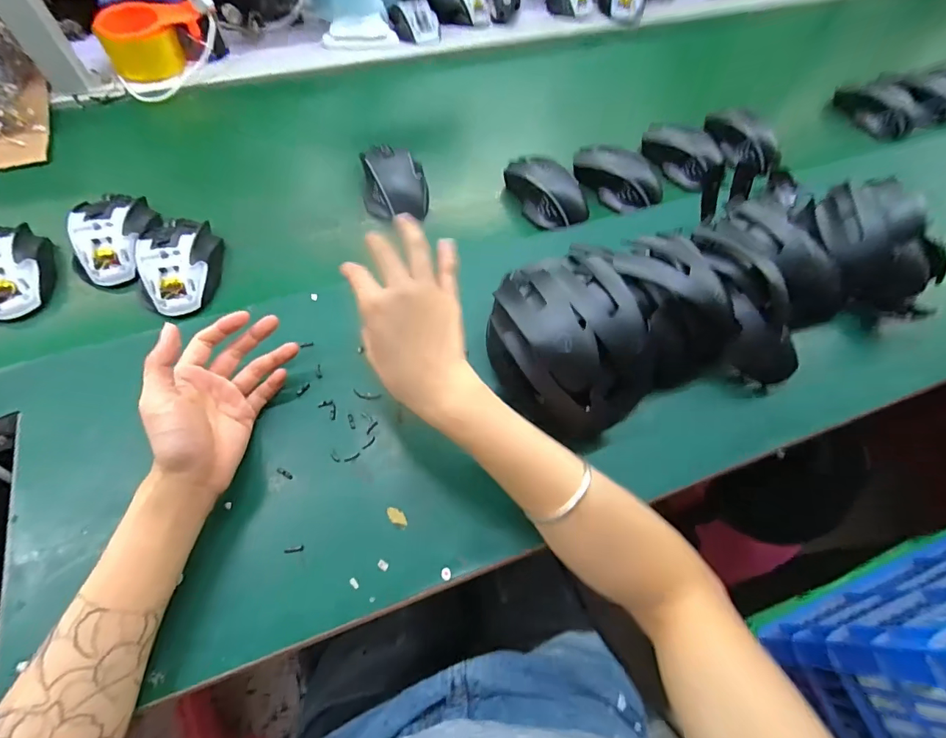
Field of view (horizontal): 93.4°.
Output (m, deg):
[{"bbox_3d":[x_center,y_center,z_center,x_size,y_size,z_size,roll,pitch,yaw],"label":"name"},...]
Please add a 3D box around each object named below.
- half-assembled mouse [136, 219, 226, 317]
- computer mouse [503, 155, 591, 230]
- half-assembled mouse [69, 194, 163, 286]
[{"bbox_3d":[-0.290,-0.108,0.445,0.070,0.033,0.107,-15,63,-12],"label":"half-assembled mouse"},{"bbox_3d":[0.084,-0.216,0.527,0.067,0.035,0.109,-22,65,-15],"label":"computer mouse"},{"bbox_3d":[-0.365,-0.137,0.459,0.066,0.042,0.105,-9,62,-9],"label":"half-assembled mouse"}]

